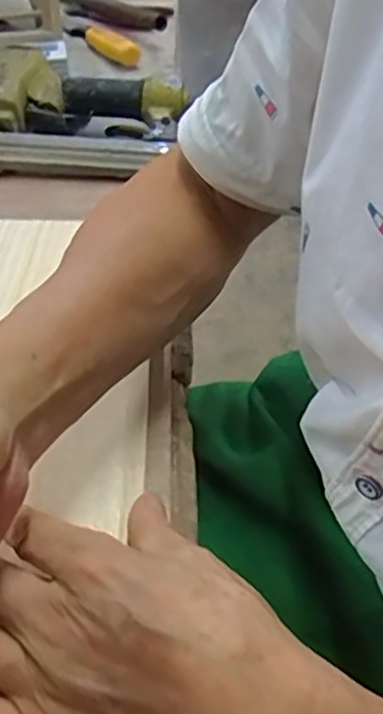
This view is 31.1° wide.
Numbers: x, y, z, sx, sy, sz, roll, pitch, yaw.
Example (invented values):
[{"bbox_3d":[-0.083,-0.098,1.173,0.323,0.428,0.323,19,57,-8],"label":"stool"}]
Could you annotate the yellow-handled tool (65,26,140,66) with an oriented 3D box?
[{"bbox_3d":[-0.109,-0.379,0.830,0.030,0.024,0.135,-25,47,-28],"label":"yellow-handled tool"}]

